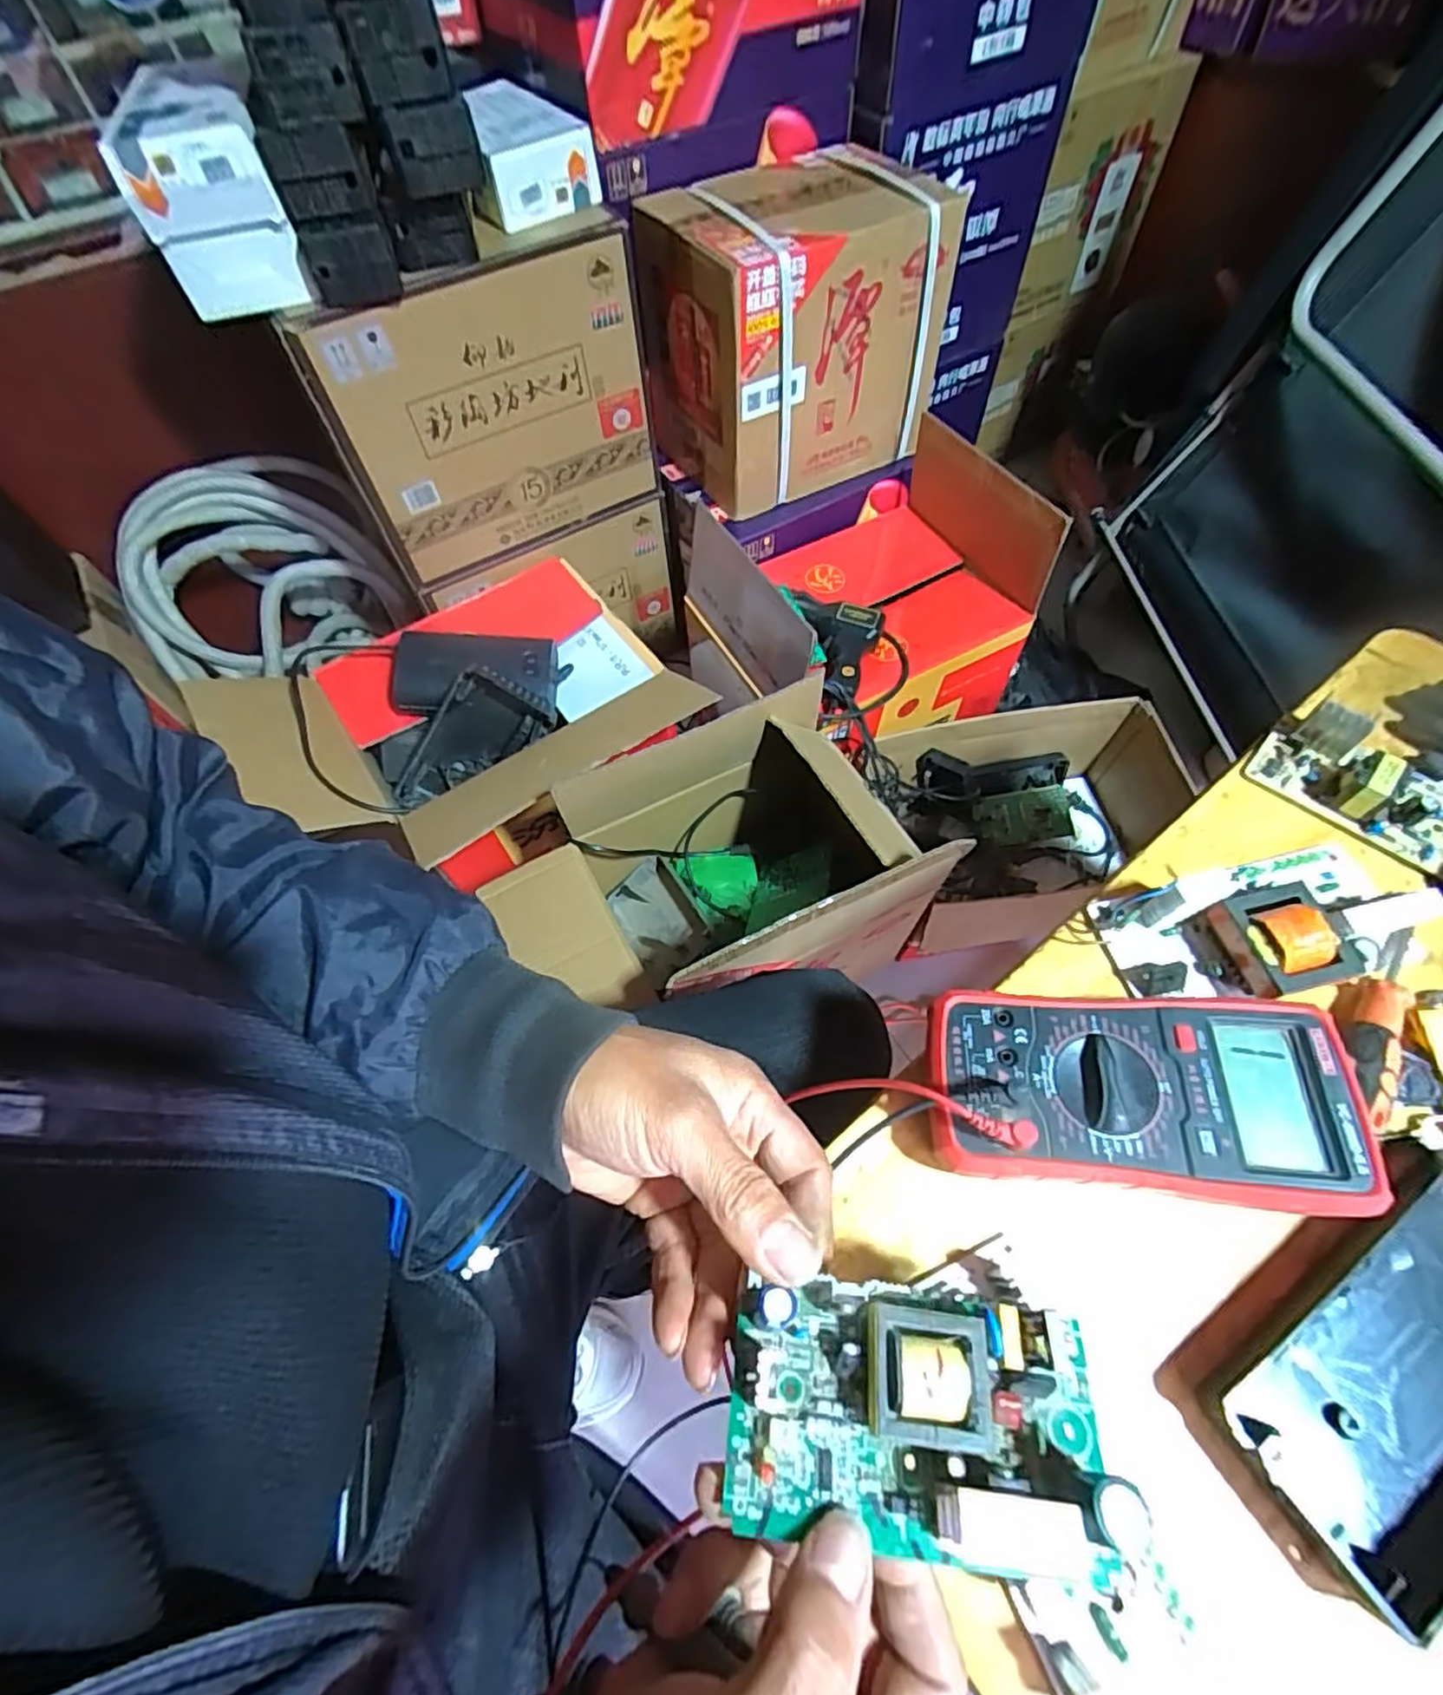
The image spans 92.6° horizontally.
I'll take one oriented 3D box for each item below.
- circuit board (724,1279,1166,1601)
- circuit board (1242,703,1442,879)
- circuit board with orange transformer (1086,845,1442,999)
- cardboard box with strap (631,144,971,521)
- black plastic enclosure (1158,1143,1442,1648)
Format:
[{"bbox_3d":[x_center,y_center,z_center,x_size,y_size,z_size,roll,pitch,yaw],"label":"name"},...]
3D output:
[{"bbox_3d":[0.069,0.188,0.227,0.130,0.027,0.069,6,61,7],"label":"circuit board"},{"bbox_3d":[0.407,-0.041,0.426,0.061,0.033,0.123,-41,66,-18],"label":"circuit board"},{"bbox_3d":[0.302,0.042,0.382,0.164,0.040,0.078,-11,61,-4],"label":"circuit board with orange transformer"},{"bbox_3d":[0.094,-0.657,0.900,0.334,0.290,0.215,-29,63,-13],"label":"cardboard box with strap"},{"bbox_3d":[0.293,0.215,0.293,0.185,0.029,0.094,-30,64,-13],"label":"black plastic enclosure"}]

